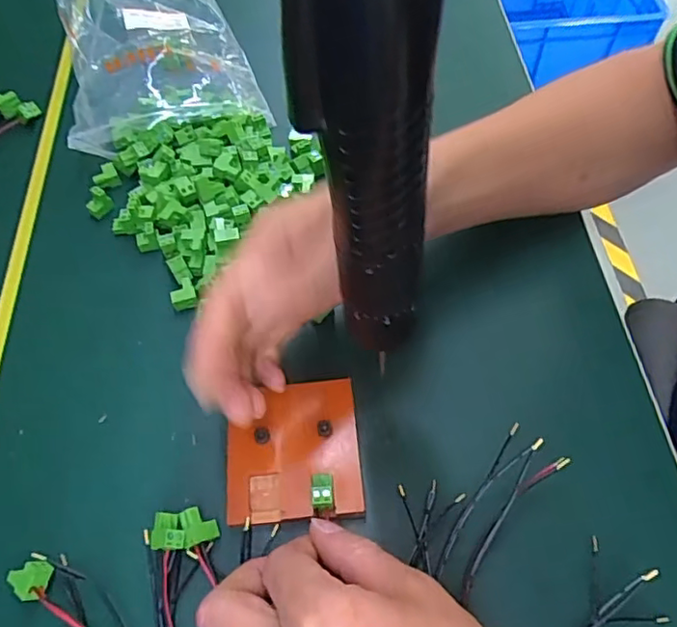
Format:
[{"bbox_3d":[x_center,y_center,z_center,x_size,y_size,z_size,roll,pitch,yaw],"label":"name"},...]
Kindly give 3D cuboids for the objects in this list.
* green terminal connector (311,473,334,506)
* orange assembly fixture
[{"bbox_3d":[-0.008,0.092,0.314,0.011,0.009,0.019,-2,59,1],"label":"green terminal connector"},{"bbox_3d":[-0.025,0.075,0.332,0.071,0.010,0.075,-5,56,-1],"label":"orange assembly fixture"}]

